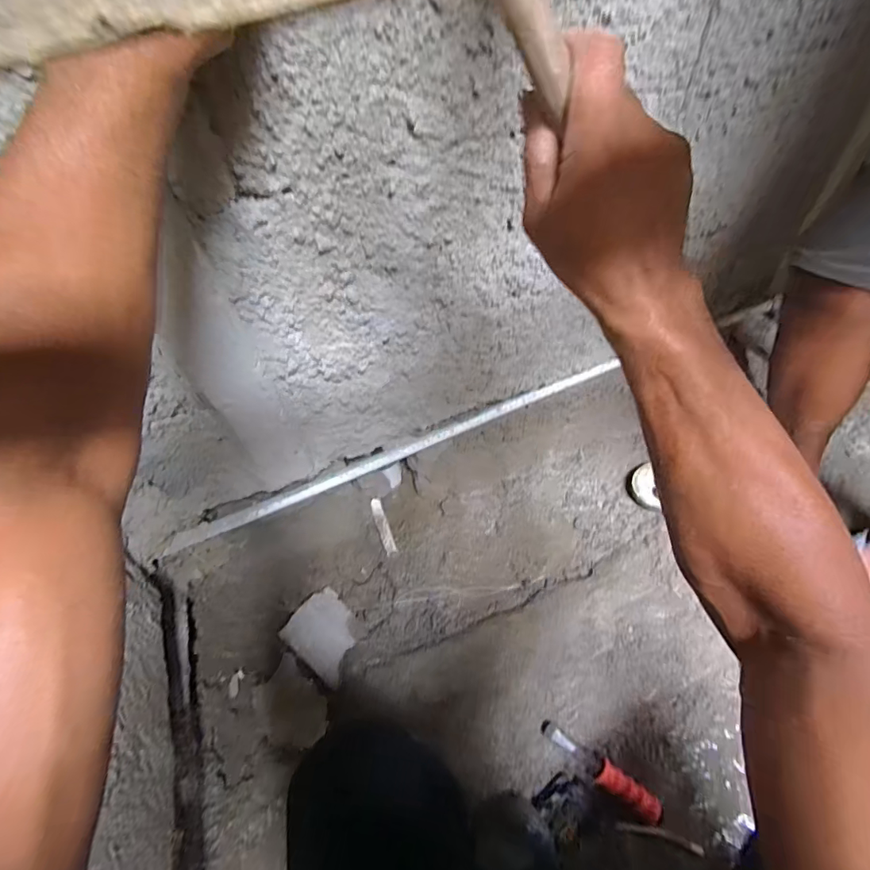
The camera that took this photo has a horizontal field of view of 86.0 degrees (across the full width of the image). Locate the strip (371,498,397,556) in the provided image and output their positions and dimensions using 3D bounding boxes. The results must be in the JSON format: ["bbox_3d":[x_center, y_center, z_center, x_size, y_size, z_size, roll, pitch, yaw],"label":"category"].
[{"bbox_3d":[-0.097,0.172,0.877,0.021,0.023,0.106,-19,54,-8],"label":"strip"}]

